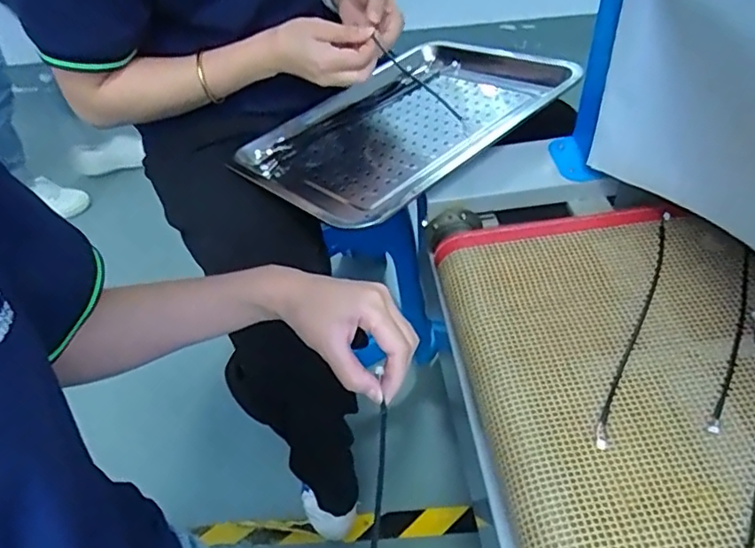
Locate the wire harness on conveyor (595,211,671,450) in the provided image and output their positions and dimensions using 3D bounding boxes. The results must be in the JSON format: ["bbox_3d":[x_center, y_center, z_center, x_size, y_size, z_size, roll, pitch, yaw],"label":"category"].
[{"bbox_3d":[0.234,0.039,0.520,0.015,0.015,0.275,20,53,21],"label":"wire harness on conveyor"}]

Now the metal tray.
[{"bbox_3d":[0.026,-0.201,0.751,0.398,0.053,0.288,-36,46,-21],"label":"metal tray"}]

